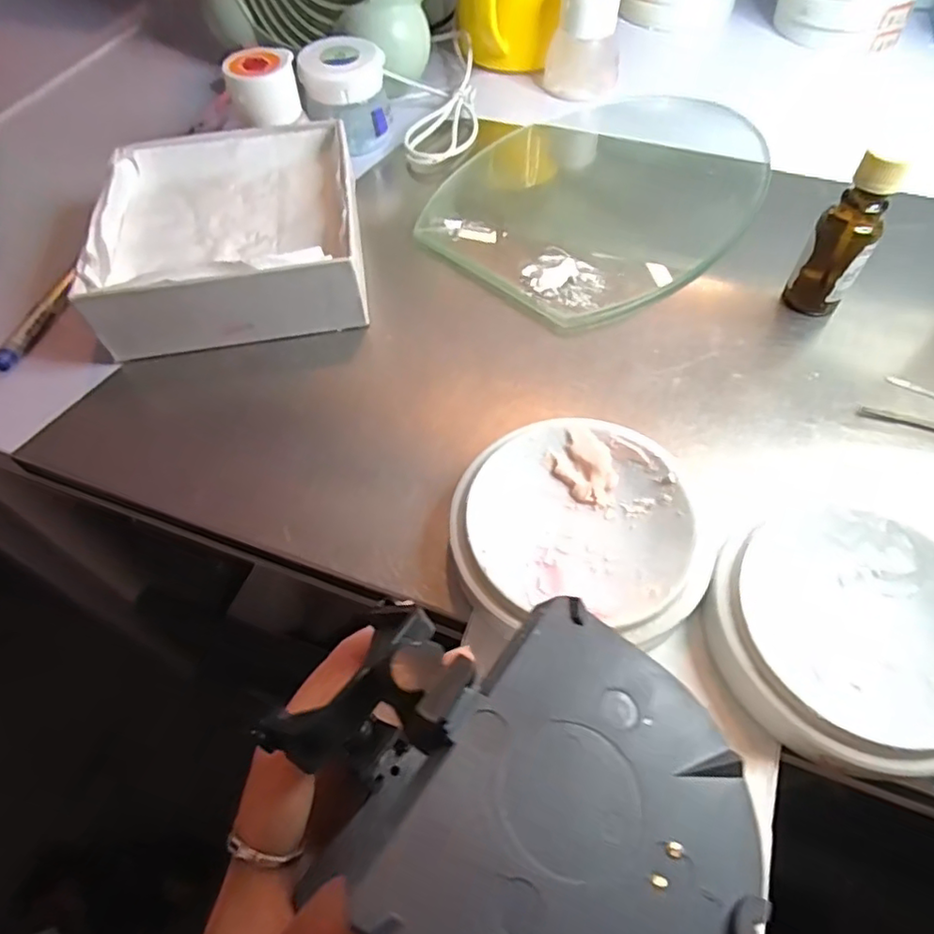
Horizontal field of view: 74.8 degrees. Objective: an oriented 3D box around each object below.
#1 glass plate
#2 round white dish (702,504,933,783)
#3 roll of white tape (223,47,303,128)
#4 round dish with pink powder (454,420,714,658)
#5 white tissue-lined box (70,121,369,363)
[{"bbox_3d":[0.088,-0.168,0.359,0.156,0.006,0.233,39,65,23],"label":"glass plate"},{"bbox_3d":[0.126,0.055,0.203,0.086,0.020,0.084,-1,57,1],"label":"round white dish"},{"bbox_3d":[-0.113,-0.210,0.341,0.036,0.030,0.033,-1,57,1],"label":"roll of white tape"},{"bbox_3d":[0.041,0.023,0.226,0.089,0.022,0.080,7,57,6],"label":"round dish with pink powder"},{"bbox_3d":[-0.118,-0.124,0.317,0.123,0.042,0.131,-8,57,-4],"label":"white tissue-lined box"}]

